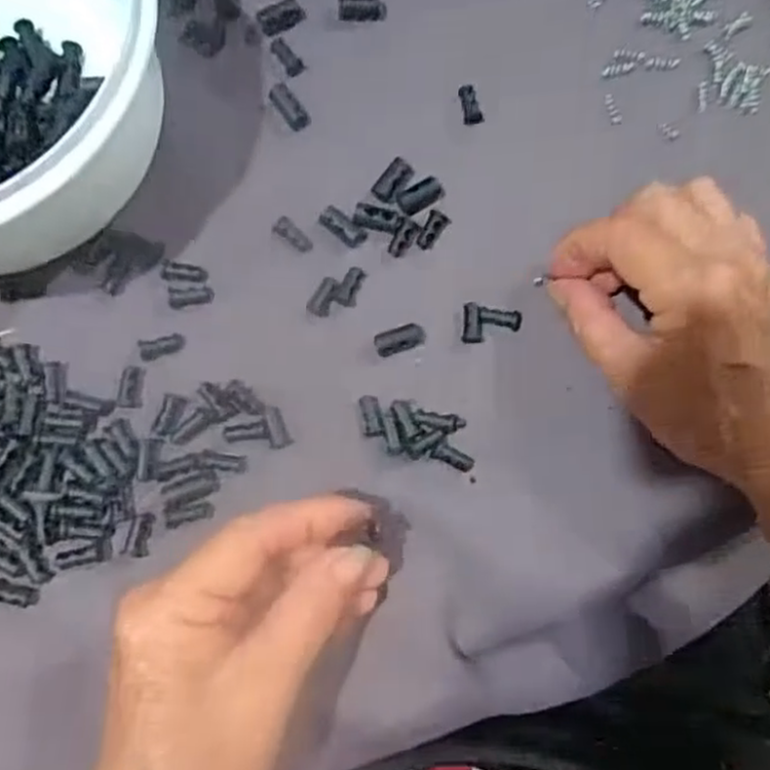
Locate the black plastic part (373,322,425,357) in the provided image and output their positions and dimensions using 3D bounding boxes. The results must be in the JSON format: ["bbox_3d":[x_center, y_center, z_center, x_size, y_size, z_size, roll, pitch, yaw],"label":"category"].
[{"bbox_3d":[0.006,-0.019,0.296,0.020,0.006,0.010,-19,82,-7],"label":"black plastic part"}]

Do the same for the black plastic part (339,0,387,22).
[{"bbox_3d":[-0.010,-0.163,0.315,0.020,0.007,0.009,-1,81,-4],"label":"black plastic part"}]

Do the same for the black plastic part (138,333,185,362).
[{"bbox_3d":[-0.089,-0.015,0.290,0.018,0.004,0.008,-14,84,-6],"label":"black plastic part"}]

